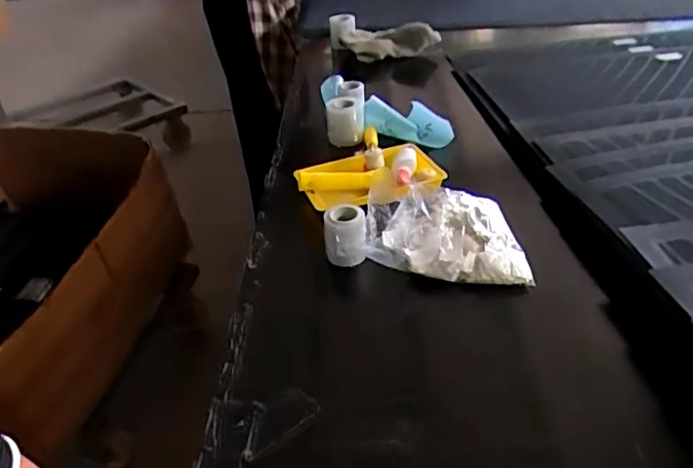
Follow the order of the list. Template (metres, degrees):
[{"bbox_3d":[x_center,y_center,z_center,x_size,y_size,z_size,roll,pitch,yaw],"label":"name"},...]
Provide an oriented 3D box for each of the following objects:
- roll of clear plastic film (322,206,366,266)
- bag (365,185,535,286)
[{"bbox_3d":[-0.002,0.003,0.738,0.051,0.066,0.051,-3,36,2],"label":"roll of clear plastic film"},{"bbox_3d":[0.125,-0.012,0.748,0.203,0.064,0.151,2,36,8],"label":"bag"}]

